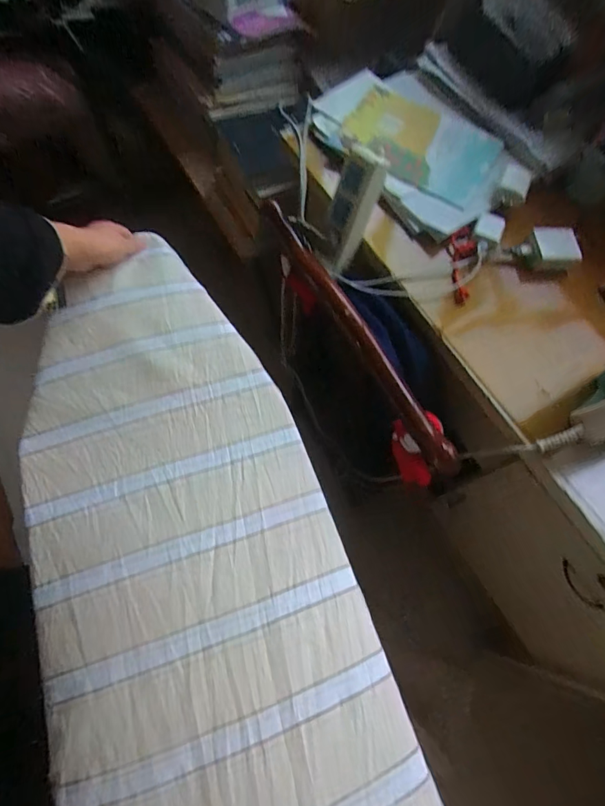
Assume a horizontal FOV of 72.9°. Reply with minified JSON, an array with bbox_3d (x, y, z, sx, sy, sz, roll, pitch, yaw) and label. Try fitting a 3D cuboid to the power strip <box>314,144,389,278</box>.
[{"bbox_3d":[0.061,-0.251,0.544,0.054,0.156,0.032,38,46,15],"label":"power strip"}]

